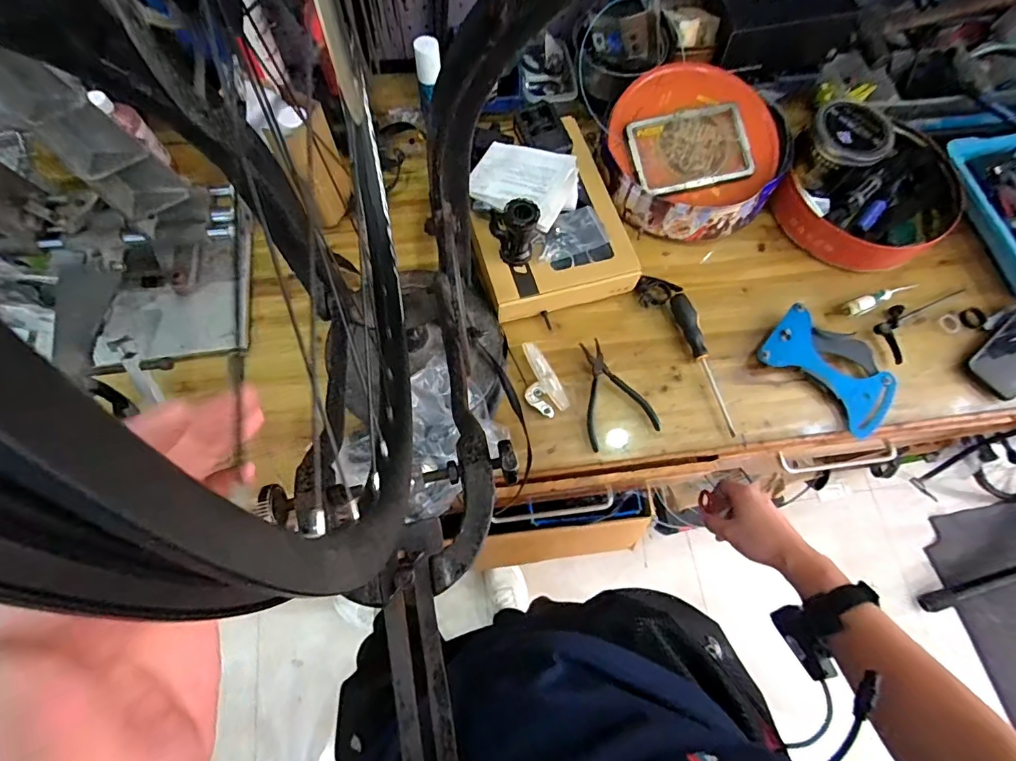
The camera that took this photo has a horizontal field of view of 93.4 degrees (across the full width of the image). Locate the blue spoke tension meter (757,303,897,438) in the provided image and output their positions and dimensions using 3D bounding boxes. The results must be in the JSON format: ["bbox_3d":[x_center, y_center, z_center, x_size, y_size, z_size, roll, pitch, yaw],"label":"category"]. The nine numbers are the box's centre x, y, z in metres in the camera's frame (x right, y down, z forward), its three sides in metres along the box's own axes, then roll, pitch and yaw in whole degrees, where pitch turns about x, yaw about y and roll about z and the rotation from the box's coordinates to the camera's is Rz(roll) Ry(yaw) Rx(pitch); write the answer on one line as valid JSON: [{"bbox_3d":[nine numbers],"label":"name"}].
[{"bbox_3d":[0.480,-0.021,0.701,0.197,0.035,0.119,40,73,12],"label":"blue spoke tension meter"}]

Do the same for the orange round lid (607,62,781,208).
[{"bbox_3d":[0.297,-0.382,0.749,0.259,0.026,0.217,-11,88,-4],"label":"orange round lid"}]

